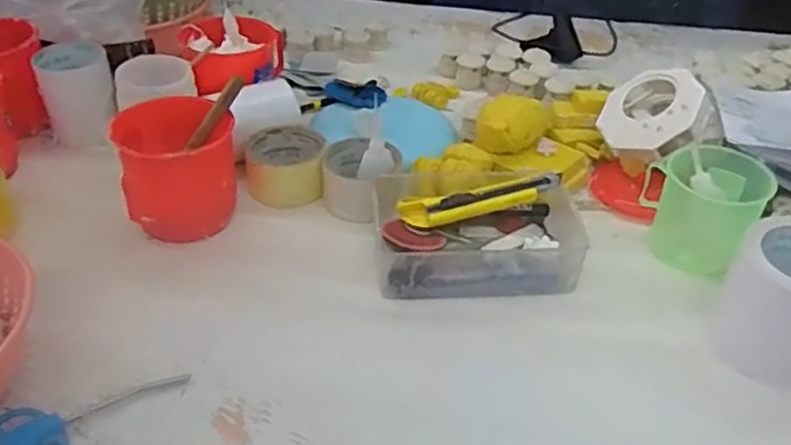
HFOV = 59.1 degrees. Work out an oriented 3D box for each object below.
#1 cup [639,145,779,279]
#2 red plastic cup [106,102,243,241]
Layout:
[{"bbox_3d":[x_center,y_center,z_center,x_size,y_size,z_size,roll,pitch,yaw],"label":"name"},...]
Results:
[{"bbox_3d":[0.315,-0.016,0.716,0.086,0.096,0.111,-30,48,-33],"label":"cup"},{"bbox_3d":[-0.221,-0.052,0.719,0.117,0.111,0.108,-13,41,-18],"label":"red plastic cup"}]

